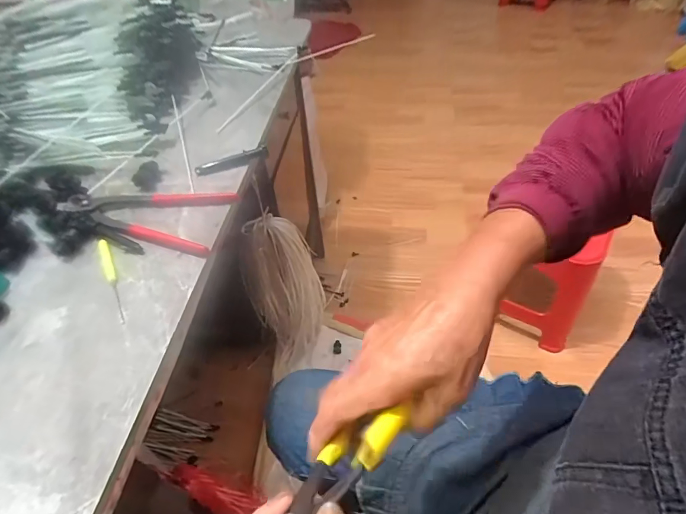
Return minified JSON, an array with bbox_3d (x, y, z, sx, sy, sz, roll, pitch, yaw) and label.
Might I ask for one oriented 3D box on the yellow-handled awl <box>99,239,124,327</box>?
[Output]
[{"bbox_3d":[-0.233,0.021,0.398,0.011,0.007,0.117,-25,51,-17],"label":"yellow-handled awl"}]

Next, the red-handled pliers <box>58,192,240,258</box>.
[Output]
[{"bbox_3d":[-0.228,-0.056,0.460,0.208,0.016,0.087,12,50,14],"label":"red-handled pliers"}]

